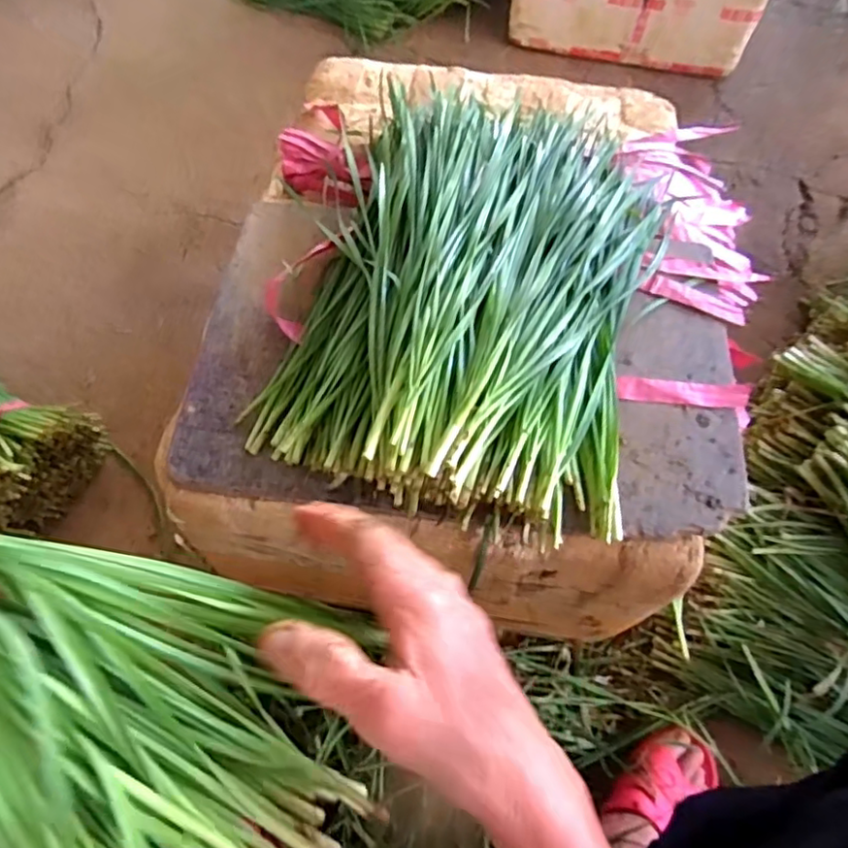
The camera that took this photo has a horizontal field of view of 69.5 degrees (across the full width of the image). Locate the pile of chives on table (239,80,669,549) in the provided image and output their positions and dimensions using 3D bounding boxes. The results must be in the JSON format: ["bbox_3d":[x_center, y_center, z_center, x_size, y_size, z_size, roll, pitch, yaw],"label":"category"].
[{"bbox_3d":[0.051,-0.132,0.496,0.288,0.080,0.419,17,64,8],"label":"pile of chives on table"}]

